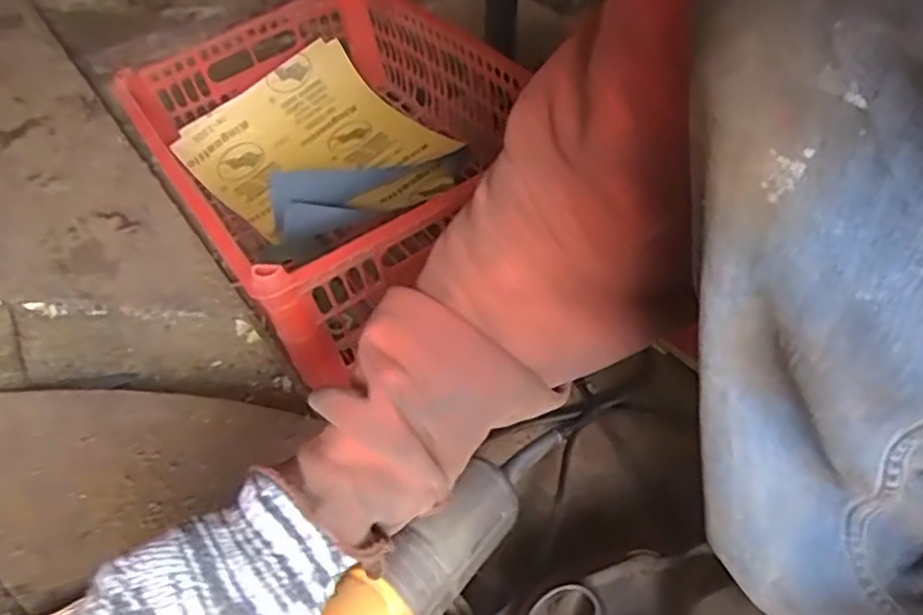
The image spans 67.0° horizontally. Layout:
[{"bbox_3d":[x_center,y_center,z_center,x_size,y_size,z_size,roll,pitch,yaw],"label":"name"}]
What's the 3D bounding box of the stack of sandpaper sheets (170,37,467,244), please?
[{"bbox_3d":[-0.157,-0.188,0.819,0.277,0.106,0.238,31,49,31],"label":"stack of sandpaper sheets"}]

